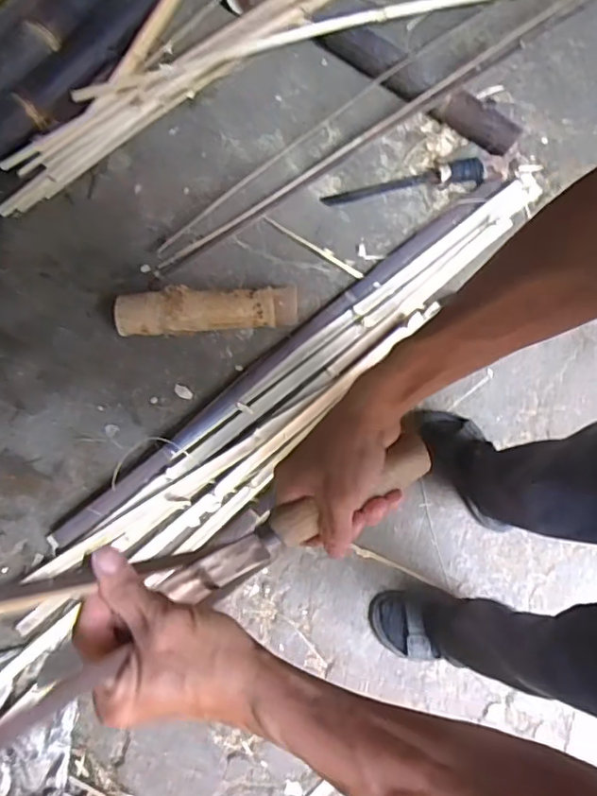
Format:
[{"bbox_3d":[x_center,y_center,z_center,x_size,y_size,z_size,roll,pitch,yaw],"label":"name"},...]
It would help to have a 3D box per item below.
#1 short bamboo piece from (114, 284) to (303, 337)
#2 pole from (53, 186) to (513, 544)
[{"bbox_3d":[-0.173,-0.165,1.095,0.342,0.078,0.080,-3,73,-3],"label":"short bamboo piece"},{"bbox_3d":[-0.003,-0.107,1.118,1.146,0.029,0.049,-40,79,-13],"label":"pole"}]

